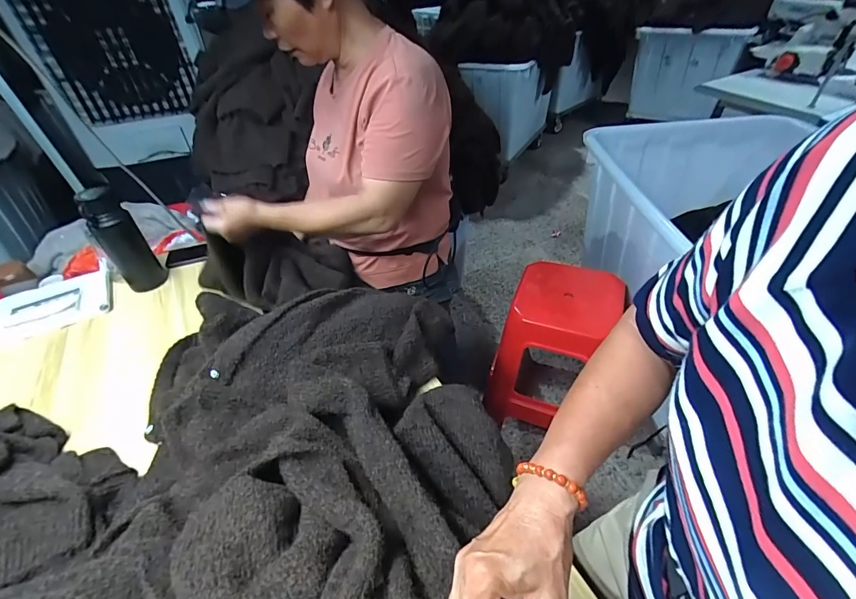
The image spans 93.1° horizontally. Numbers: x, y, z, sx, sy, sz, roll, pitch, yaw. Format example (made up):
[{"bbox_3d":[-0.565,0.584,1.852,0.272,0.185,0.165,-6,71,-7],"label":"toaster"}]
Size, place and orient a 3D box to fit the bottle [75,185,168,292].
[{"bbox_3d":[-0.693,-0.129,0.927,0.064,0.249,0.084,31,52,33],"label":"bottle"}]

